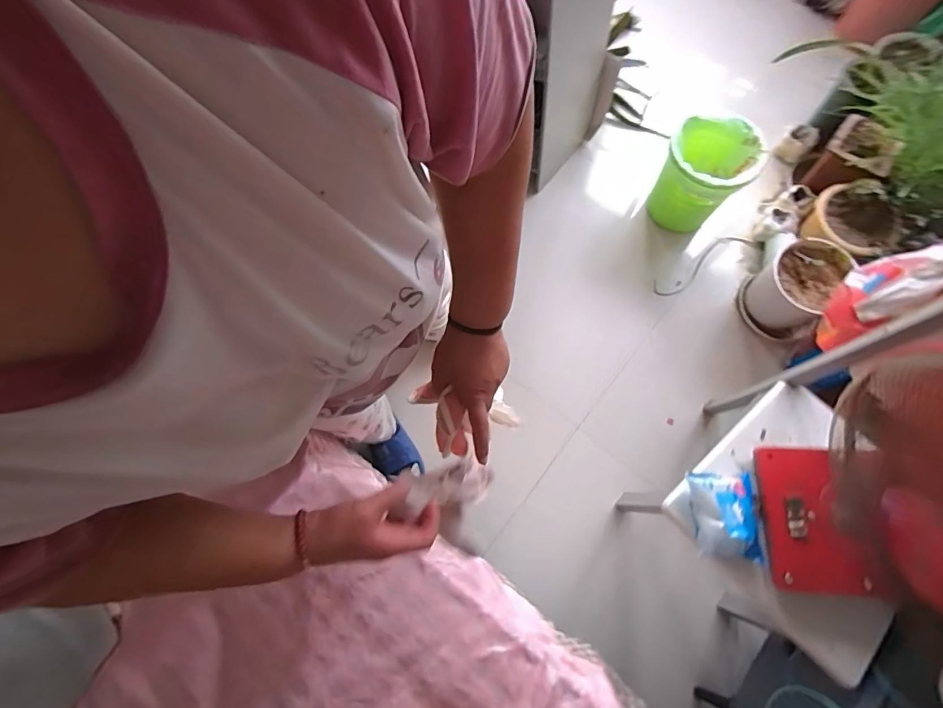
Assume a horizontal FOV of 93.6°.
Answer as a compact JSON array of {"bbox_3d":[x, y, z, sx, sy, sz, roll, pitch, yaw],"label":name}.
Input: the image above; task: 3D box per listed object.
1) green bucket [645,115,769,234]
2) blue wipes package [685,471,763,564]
[{"bbox_3d":[0.679,-0.528,1.333,0.239,0.273,0.228,0,73,1],"label":"green bucket"},{"bbox_3d":[0.461,0.291,0.797,0.117,0.046,0.142,2,73,2],"label":"blue wipes package"}]

